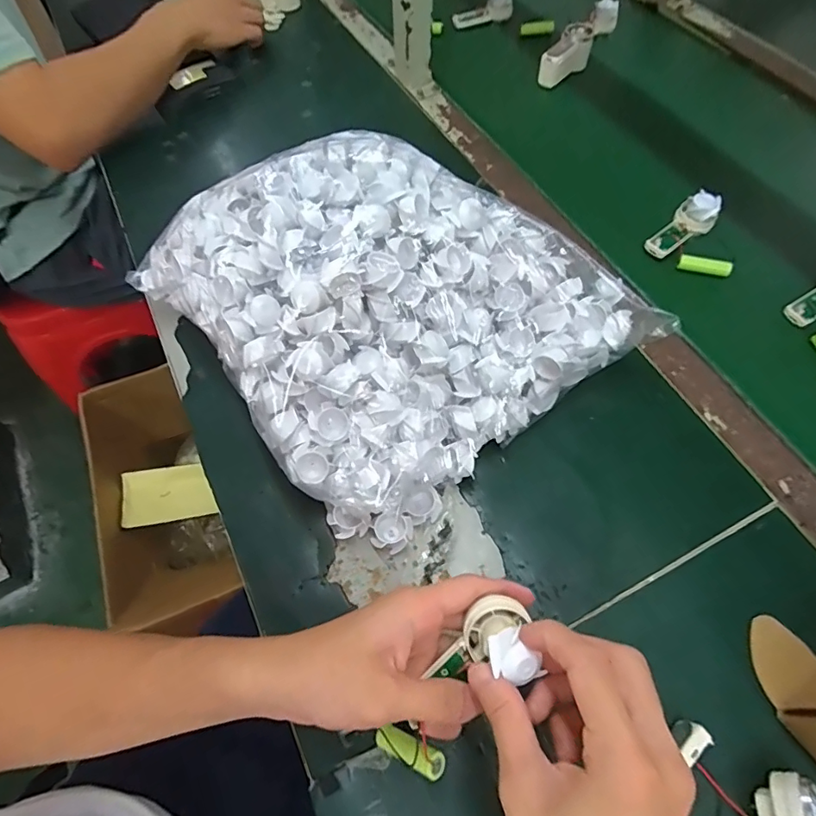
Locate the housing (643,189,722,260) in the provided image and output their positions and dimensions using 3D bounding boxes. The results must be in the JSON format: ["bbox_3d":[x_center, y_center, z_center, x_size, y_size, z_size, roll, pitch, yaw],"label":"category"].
[{"bbox_3d":[0.288,-0.190,0.516,0.036,0.027,0.085,41,73,20],"label":"housing"}]

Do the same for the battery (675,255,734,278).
[{"bbox_3d":[0.305,-0.146,0.509,0.051,0.014,0.011,12,66,9],"label":"battery"}]

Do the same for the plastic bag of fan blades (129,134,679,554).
[{"bbox_3d":[-0.017,-0.097,0.421,0.312,0.129,0.335,-35,67,-13],"label":"plastic bag of fan blades"}]

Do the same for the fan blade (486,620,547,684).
[{"bbox_3d":[0.055,0.131,0.258,0.023,0.018,0.028,-27,66,-9],"label":"fan blade"}]

